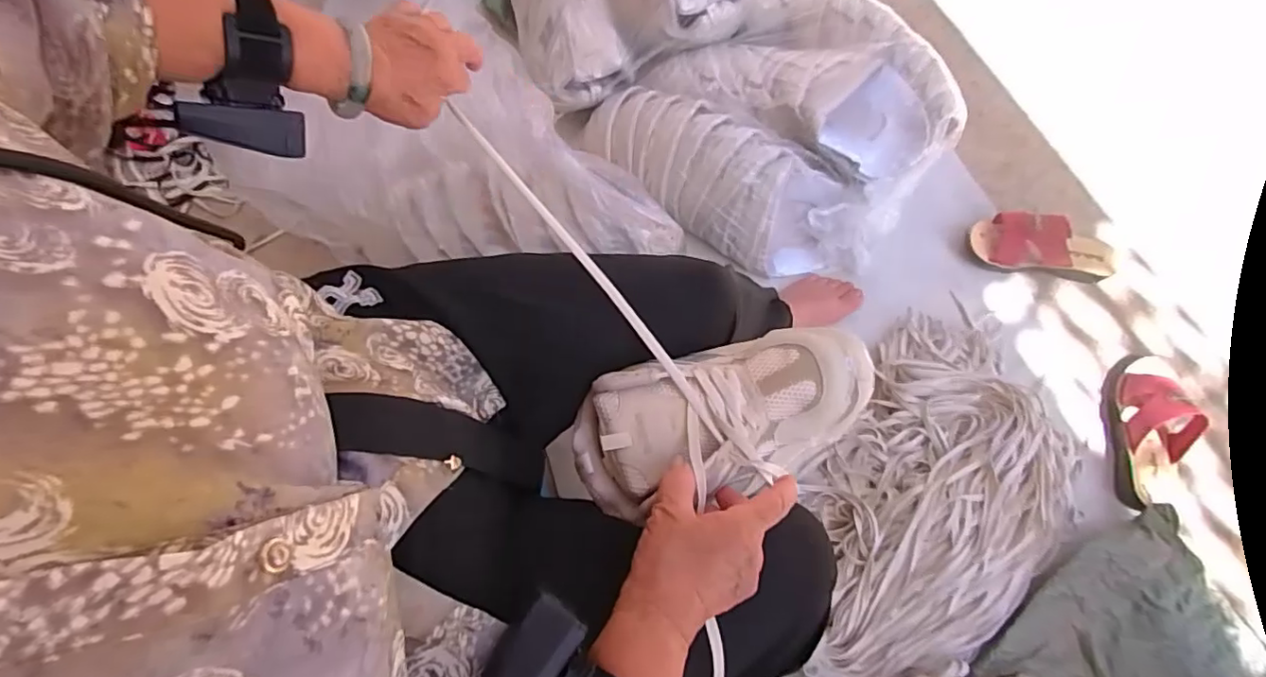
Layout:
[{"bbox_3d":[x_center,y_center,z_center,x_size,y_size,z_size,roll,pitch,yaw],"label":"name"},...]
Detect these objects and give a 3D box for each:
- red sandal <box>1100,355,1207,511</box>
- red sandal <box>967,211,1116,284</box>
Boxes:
[{"bbox_3d":[0.735,0.125,0.816,0.095,0.072,0.221,4,74,2],"label":"red sandal"},{"bbox_3d":[0.642,-0.145,0.898,0.227,0.070,0.089,8,74,4],"label":"red sandal"}]

